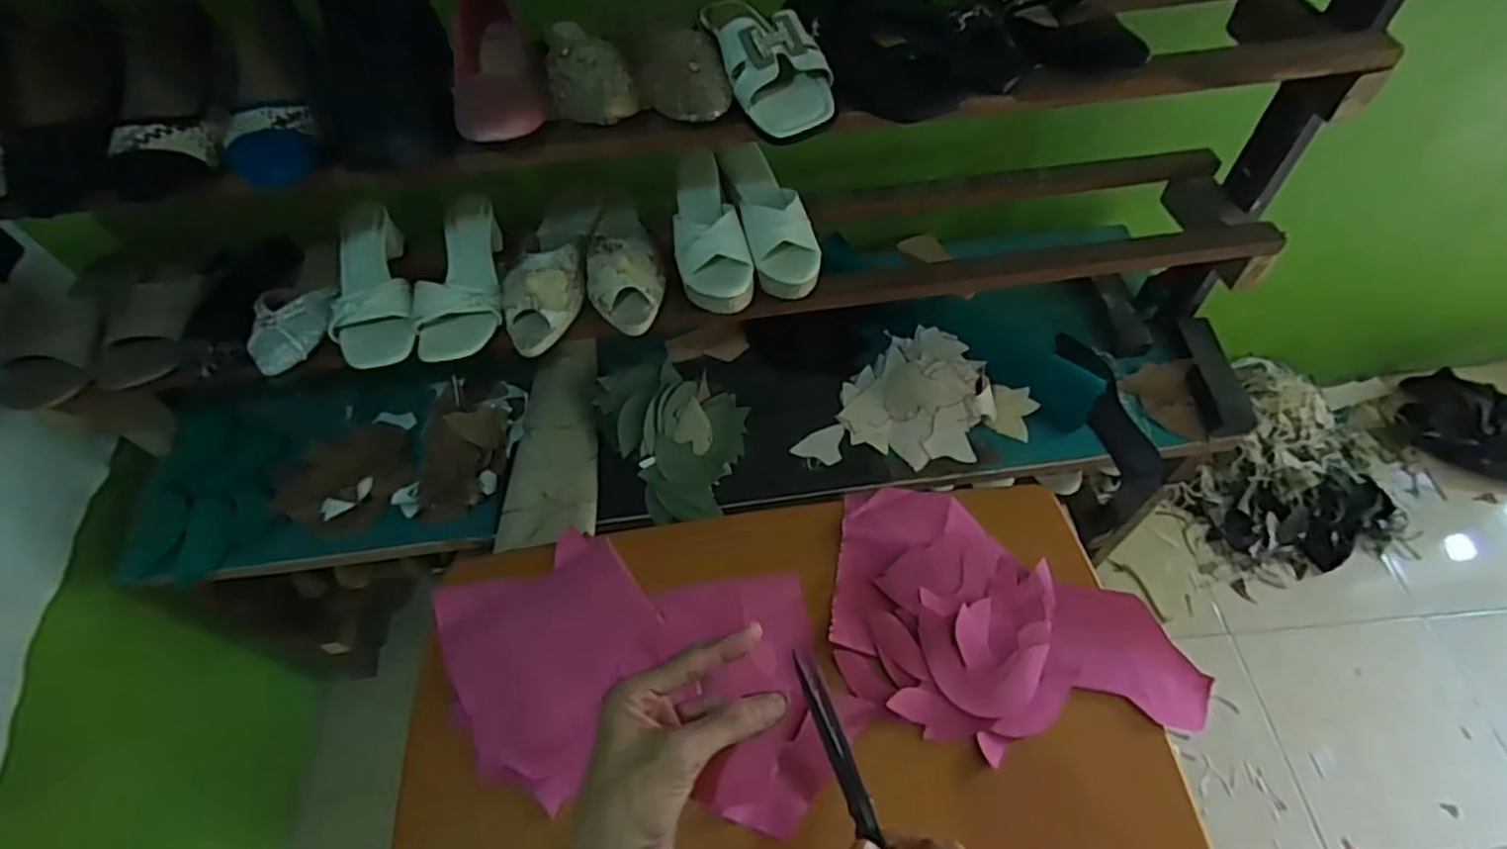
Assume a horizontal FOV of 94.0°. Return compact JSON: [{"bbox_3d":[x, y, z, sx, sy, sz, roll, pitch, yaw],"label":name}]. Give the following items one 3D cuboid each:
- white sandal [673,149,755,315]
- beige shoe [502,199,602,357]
[{"bbox_3d":[-0.054,-0.227,0.832,0.079,0.068,0.209,-11,57,-4],"label":"white sandal"},{"bbox_3d":[-0.244,-0.200,0.838,0.091,0.064,0.254,-3,57,1],"label":"beige shoe"}]

